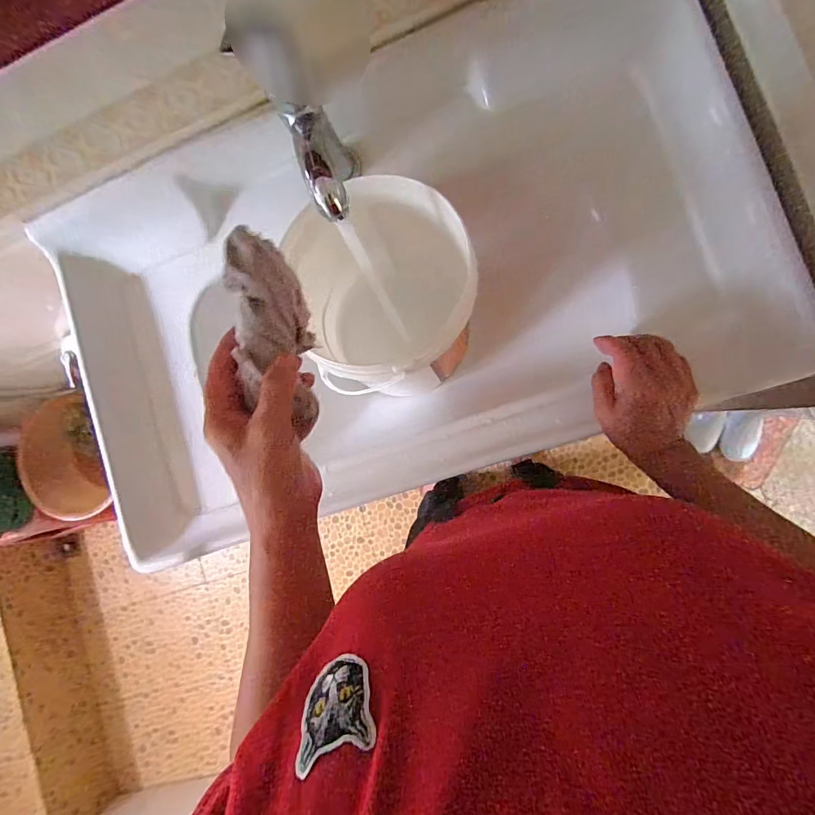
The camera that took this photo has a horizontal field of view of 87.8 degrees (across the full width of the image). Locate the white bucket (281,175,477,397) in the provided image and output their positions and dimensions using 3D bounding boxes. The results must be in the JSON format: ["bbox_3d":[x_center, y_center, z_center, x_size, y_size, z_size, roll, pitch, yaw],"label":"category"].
[{"bbox_3d":[-0.023,-0.134,0.528,0.215,0.167,0.212,0,89,10],"label":"white bucket"}]

